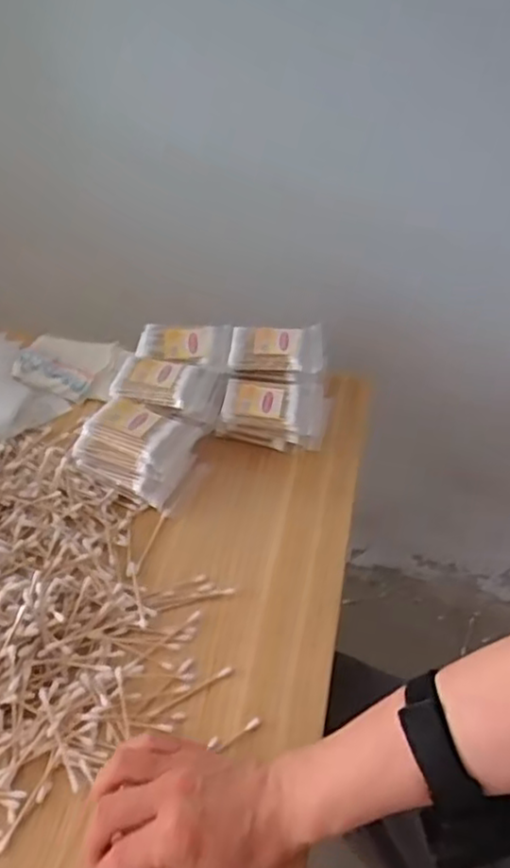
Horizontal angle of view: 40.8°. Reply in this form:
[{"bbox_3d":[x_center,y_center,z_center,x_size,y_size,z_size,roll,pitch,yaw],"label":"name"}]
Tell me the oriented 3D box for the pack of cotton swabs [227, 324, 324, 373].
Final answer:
[{"bbox_3d":[0.021,-0.081,0.650,0.086,0.032,0.044,2,44,2],"label":"pack of cotton swabs"}]

